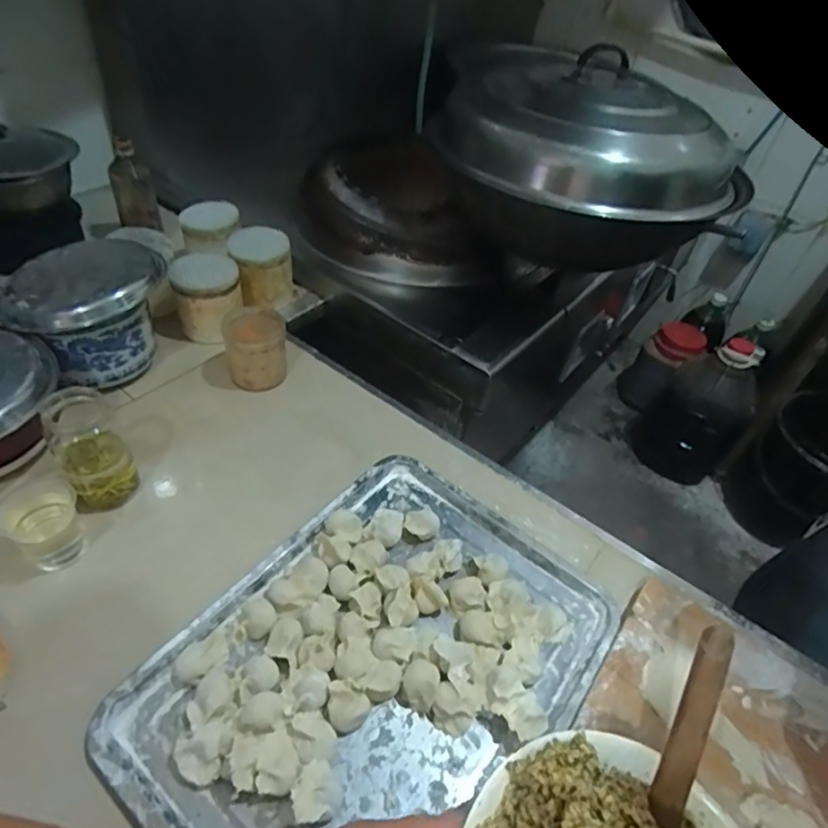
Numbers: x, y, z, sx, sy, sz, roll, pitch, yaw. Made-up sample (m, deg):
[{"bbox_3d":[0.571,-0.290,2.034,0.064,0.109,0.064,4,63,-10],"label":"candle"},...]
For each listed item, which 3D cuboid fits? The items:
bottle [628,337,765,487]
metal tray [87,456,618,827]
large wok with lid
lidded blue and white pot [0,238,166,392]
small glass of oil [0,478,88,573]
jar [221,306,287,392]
[{"bbox_3d":[0.905,-0.023,1.731,0.275,0.460,0.226,29,48,21],"label":"bottle"},{"bbox_3d":[-0.028,0.234,0.525,0.326,0.028,0.431,34,50,23],"label":"metal tray"},{"bbox_3d":[0.289,-0.407,0.906,0.394,0.275,0.418,-28,55,-30],"label":"large wok with lid"},{"bbox_3d":[-0.426,-0.132,0.729,0.177,0.139,0.176,4,45,-4],"label":"lidded blue and white pot"},{"bbox_3d":[-0.380,0.117,0.568,0.065,0.078,0.066,4,45,-4],"label":"small glass of oil"},{"bbox_3d":[-0.228,-0.093,0.791,0.083,0.092,0.089,4,45,-4],"label":"jar"}]

